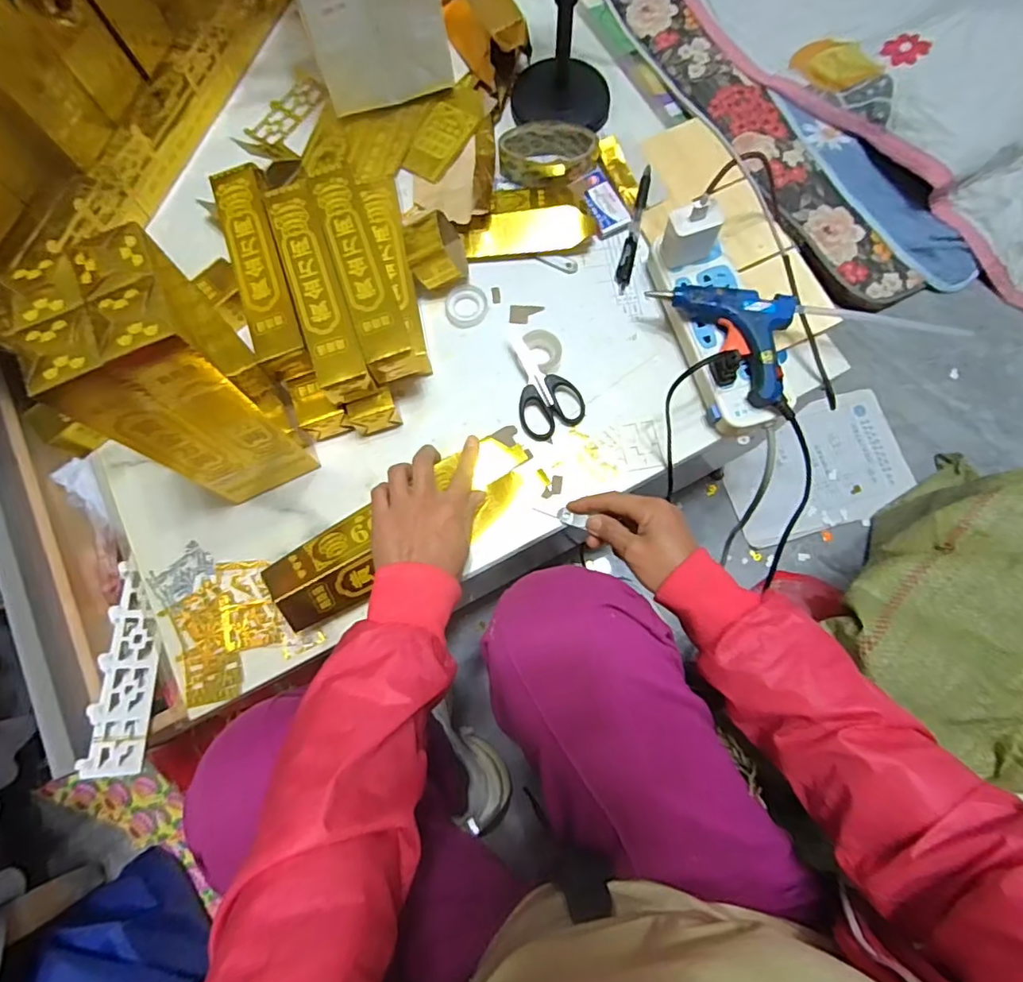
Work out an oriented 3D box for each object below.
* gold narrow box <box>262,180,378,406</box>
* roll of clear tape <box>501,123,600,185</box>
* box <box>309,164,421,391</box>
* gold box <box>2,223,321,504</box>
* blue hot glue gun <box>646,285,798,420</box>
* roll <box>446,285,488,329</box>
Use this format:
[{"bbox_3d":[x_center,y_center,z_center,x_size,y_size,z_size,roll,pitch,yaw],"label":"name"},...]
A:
[{"bbox_3d":[-0.173,-0.180,0.502,0.043,0.044,0.204,-18,75,-3],"label":"gold narrow box"},{"bbox_3d":[0.041,-0.359,0.594,0.103,0.031,0.058,1,75,2],"label":"roll of clear tape"},{"bbox_3d":[-0.136,-0.202,0.507,0.041,0.044,0.204,-18,75,-3],"label":"box"},{"bbox_3d":[-0.245,-0.077,0.429,0.089,0.234,0.091,-25,76,-5],"label":"gold box"},{"bbox_3d":[0.191,-0.131,0.500,0.124,0.025,0.107,8,76,4],"label":"blue hot glue gun"},{"bbox_3d":[-0.046,-0.189,0.567,0.042,0.012,0.044,0,75,1],"label":"roll"}]

